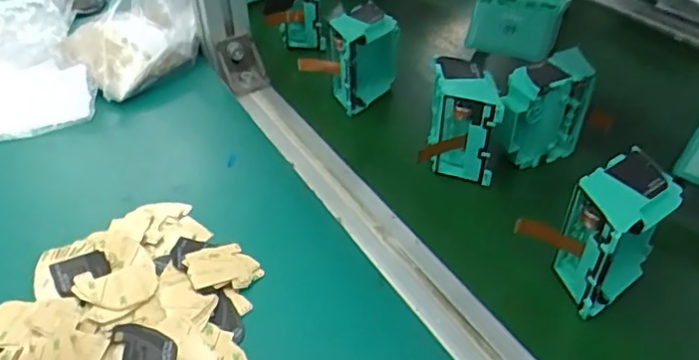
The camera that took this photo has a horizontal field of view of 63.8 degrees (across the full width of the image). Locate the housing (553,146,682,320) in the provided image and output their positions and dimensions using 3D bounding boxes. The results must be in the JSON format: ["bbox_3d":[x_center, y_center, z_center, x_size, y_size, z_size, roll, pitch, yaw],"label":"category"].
[{"bbox_3d":[0.153,0.030,0.329,0.063,0.073,0.040,-25,46,-26],"label":"housing"}]

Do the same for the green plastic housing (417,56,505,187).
[{"bbox_3d":[0.083,-0.042,0.418,0.050,0.074,0.053,7,41,9],"label":"green plastic housing"}]

